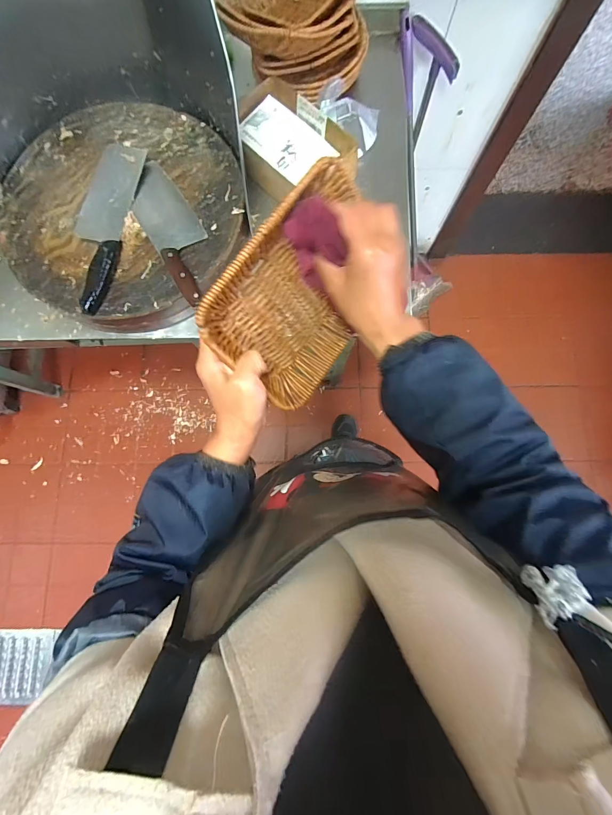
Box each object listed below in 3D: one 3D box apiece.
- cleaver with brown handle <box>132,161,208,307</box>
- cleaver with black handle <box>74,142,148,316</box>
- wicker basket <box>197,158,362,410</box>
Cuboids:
[{"bbox_3d":[-0.228,-0.308,0.600,0.087,0.021,0.286,-32,81,-5],"label":"cleaver with brown handle"},{"bbox_3d":[-0.352,-0.313,0.599,0.083,0.027,0.308,13,80,3],"label":"cleaver with black handle"},{"bbox_3d":[-0.001,-0.113,0.341,0.204,0.147,0.037,-53,39,-8],"label":"wicker basket"}]

